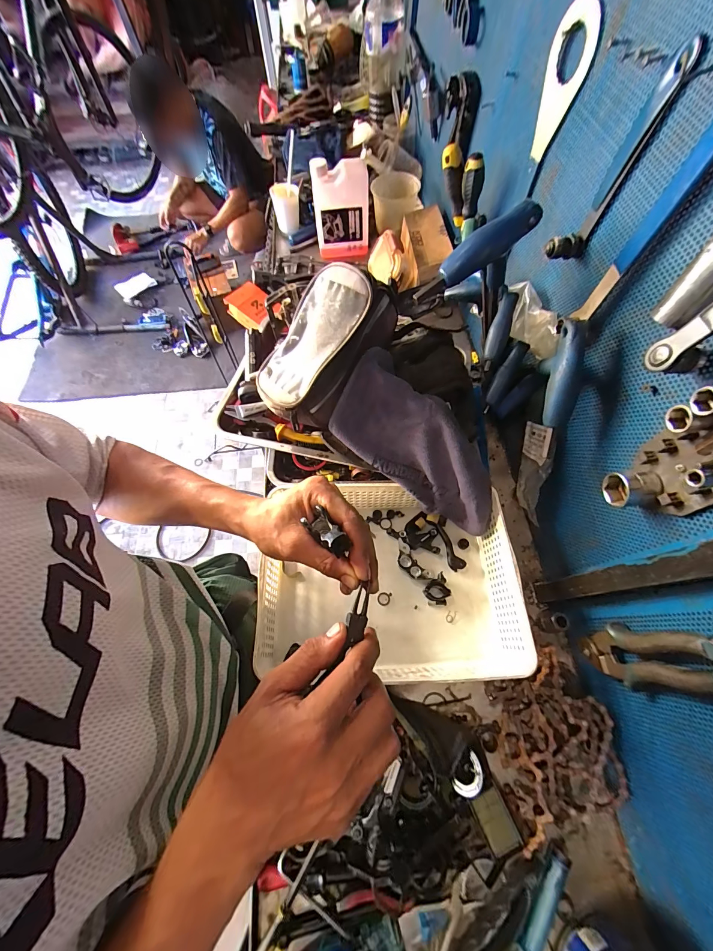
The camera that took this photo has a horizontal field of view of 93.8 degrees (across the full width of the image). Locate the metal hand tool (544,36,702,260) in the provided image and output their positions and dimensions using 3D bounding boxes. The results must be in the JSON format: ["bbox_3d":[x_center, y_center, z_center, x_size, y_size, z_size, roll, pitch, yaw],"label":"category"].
[{"bbox_3d":[0.240,-0.290,0.320,0.033,0.154,0.028,39,71,17],"label":"metal hand tool"}]

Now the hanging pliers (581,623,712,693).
[{"bbox_3d":[0.283,0.178,0.330,0.016,0.168,0.053,-5,65,-2],"label":"hanging pliers"}]

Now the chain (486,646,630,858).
[{"bbox_3d":[0.239,0.323,0.400,0.118,0.053,0.186,-6,65,-3],"label":"chain"}]

